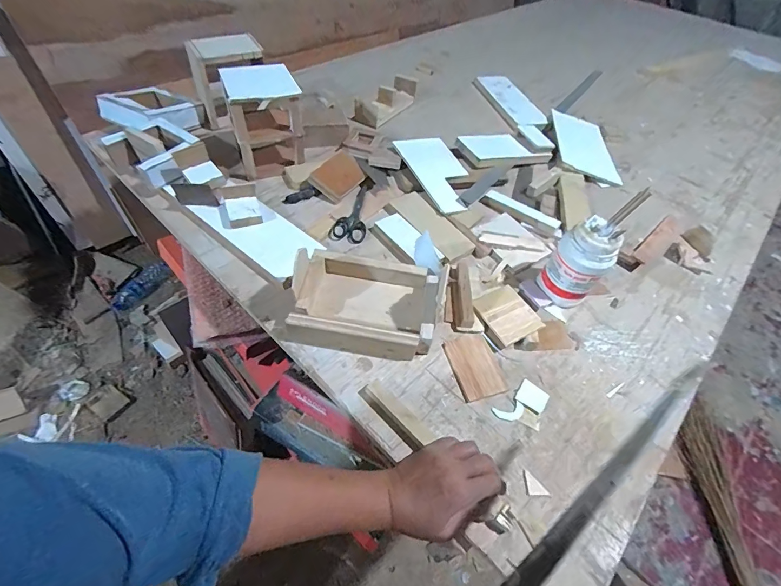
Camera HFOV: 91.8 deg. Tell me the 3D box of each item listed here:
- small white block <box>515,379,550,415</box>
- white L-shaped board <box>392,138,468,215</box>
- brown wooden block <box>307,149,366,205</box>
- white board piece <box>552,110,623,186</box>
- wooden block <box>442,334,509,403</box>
[{"bbox_3d":[0.186,0.137,0.498,0.039,0.004,0.037,36,56,23],"label":"small white block"},{"bbox_3d":[0.098,-0.234,0.740,0.111,0.013,0.199,-17,63,-21],"label":"white L-shaped board"},{"bbox_3d":[-0.098,-0.217,0.709,0.091,0.013,0.071,-44,103,-6],"label":"brown wooden block"},{"bbox_3d":[0.452,-0.341,0.881,0.139,0.009,0.272,17,51,-1],"label":"white board piece"},{"bbox_3d":[0.115,0.102,0.521,0.063,0.005,0.089,-11,52,-14],"label":"wooden block"}]

